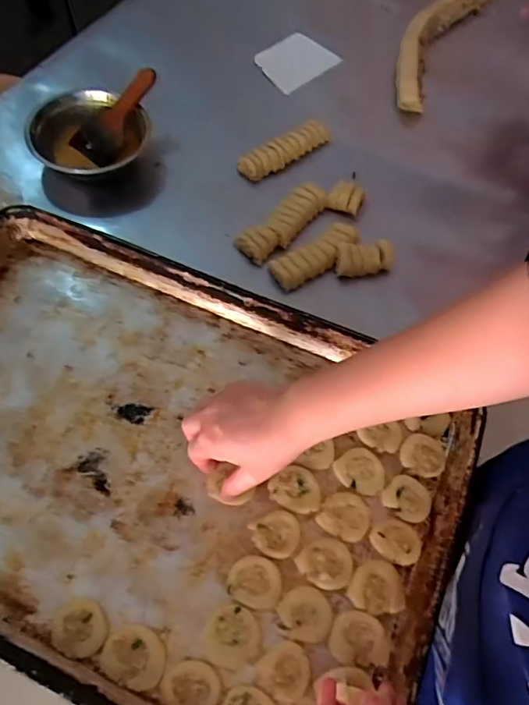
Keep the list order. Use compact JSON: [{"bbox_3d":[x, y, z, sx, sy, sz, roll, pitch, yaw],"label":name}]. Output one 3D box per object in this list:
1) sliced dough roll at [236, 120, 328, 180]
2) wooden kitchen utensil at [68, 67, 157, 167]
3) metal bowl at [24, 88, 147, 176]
[{"bbox_3d":[0.030,-0.300,0.775,0.153,0.031,0.045,-32,68,-18],"label":"sliced dough roll"},{"bbox_3d":[-0.207,-0.338,0.739,0.068,0.015,0.151,36,90,16],"label":"wooden kitchen utensil"},{"bbox_3d":[-0.251,-0.304,0.742,0.143,0.056,0.156,0,63,-1],"label":"metal bowl"}]

